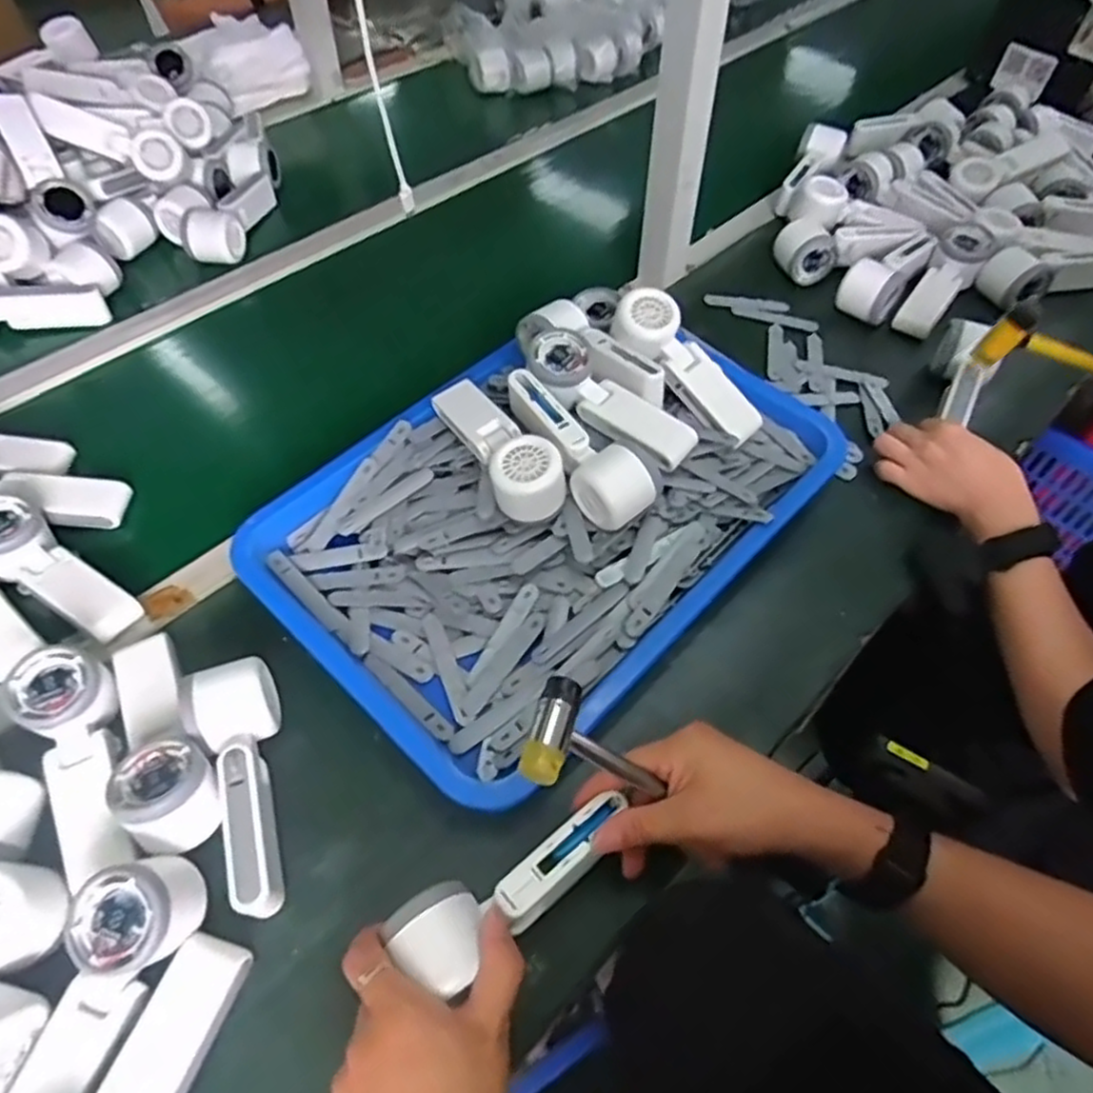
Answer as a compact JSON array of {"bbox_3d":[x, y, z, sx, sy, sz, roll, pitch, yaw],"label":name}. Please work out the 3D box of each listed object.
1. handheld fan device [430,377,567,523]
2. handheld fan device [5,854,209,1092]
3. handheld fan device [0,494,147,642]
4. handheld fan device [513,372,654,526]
[{"bbox_3d":[-0.043,-0.088,0.599,0.061,0.051,0.169,-26,58,-18],"label":"handheld fan device"},{"bbox_3d":[-0.255,0.253,0.392,0.056,0.049,0.166,13,55,9],"label":"handheld fan device"},{"bbox_3d":[-0.396,0.018,0.560,0.172,0.038,0.053,31,60,20],"label":"handheld fan device"},{"bbox_3d":[0.025,-0.084,0.595,0.059,0.047,0.170,-31,60,-20],"label":"handheld fan device"}]

